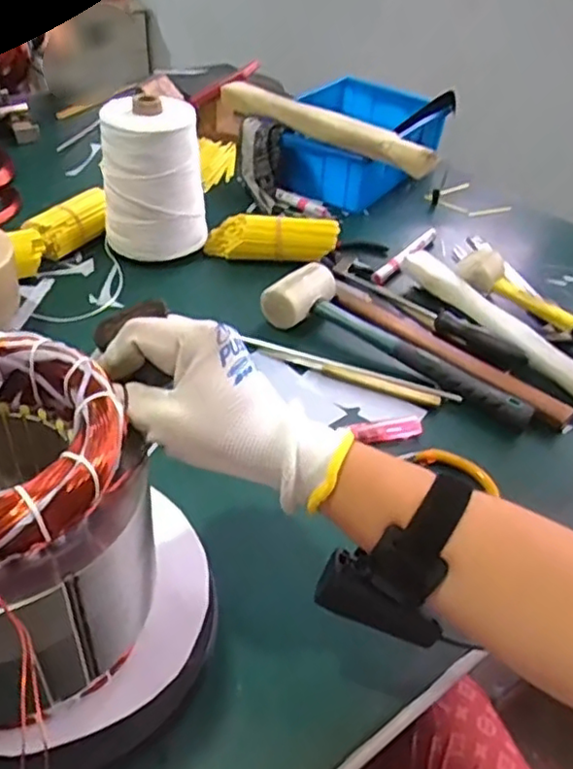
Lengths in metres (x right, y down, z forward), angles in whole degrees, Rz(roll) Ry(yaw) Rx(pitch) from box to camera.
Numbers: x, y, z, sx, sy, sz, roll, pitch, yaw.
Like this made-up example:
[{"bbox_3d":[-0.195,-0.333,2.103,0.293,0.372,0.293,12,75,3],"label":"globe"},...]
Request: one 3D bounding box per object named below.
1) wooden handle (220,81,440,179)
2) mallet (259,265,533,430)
[{"bbox_3d":[0.044,-0.341,0.838,0.334,0.041,0.017,30,47,25],"label":"wooden handle"},{"bbox_3d":[0.112,-0.046,0.640,0.287,0.038,0.073,27,46,22],"label":"mallet"}]

